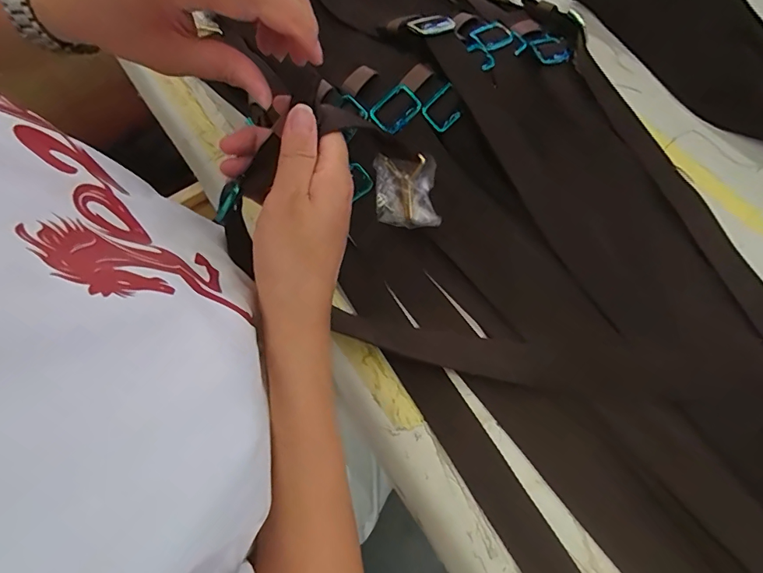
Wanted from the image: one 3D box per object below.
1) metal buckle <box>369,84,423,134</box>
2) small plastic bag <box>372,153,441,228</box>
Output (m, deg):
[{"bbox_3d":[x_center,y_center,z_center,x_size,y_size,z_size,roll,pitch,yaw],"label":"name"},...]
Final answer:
[{"bbox_3d":[0.013,-0.163,0.411,0.043,0.005,0.031,-41,101,18],"label":"metal buckle"},{"bbox_3d":[0.021,-0.082,0.389,0.053,0.061,0.013,3,25,18],"label":"small plastic bag"}]

